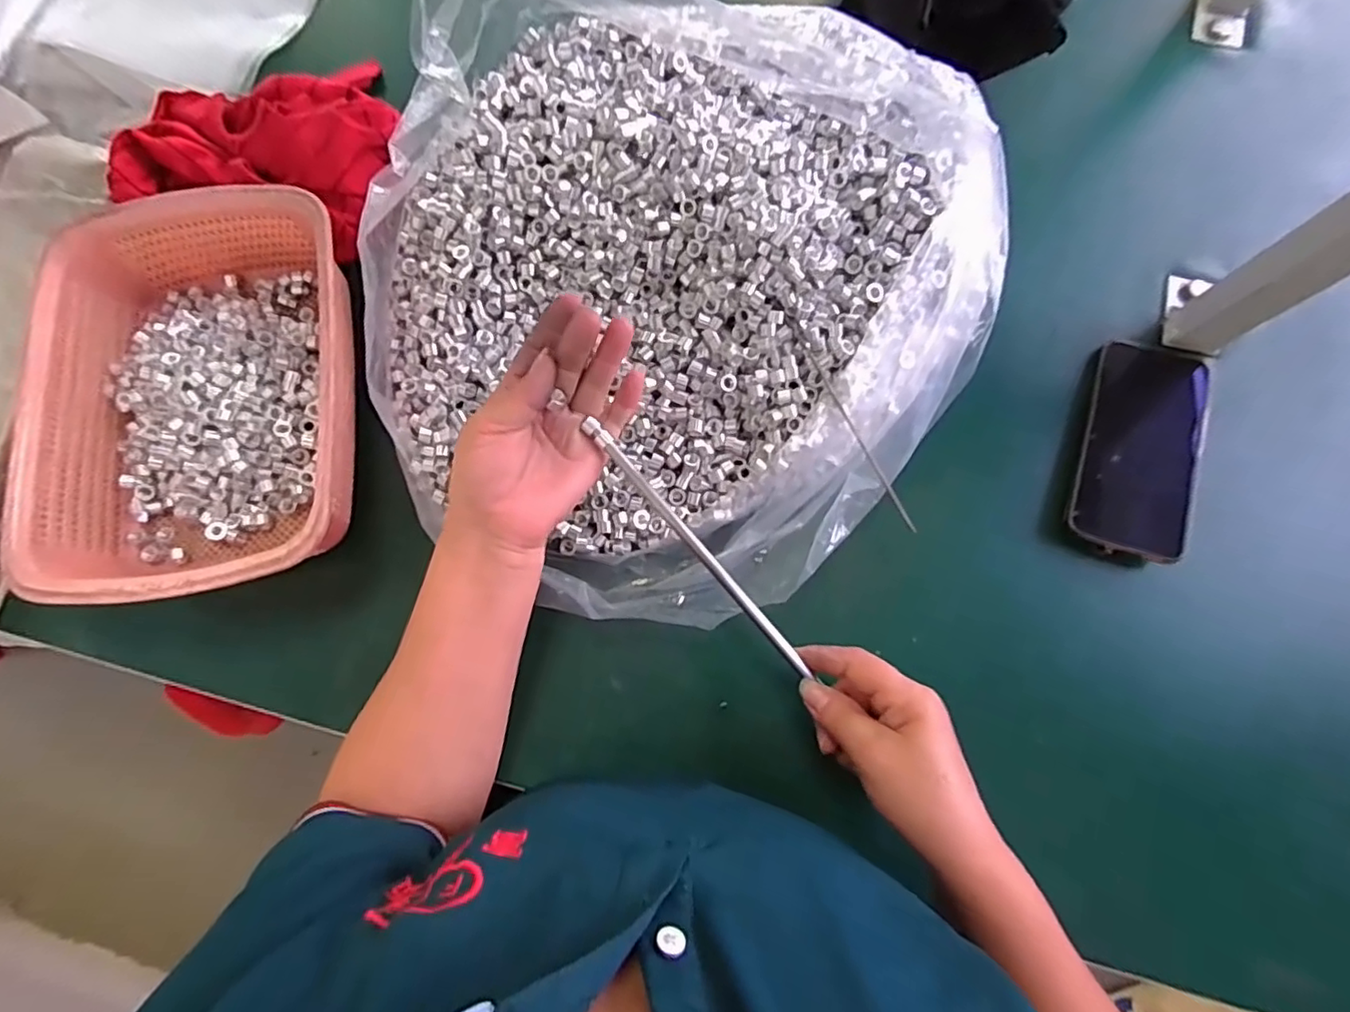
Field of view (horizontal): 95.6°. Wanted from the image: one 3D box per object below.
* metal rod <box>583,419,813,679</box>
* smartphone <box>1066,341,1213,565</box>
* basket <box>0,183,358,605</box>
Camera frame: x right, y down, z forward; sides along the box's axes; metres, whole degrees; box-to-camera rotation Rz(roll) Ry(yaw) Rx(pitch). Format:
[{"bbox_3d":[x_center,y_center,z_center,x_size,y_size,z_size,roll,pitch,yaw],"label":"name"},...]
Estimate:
[{"bbox_3d":[0.014,0.028,0.388,0.008,0.012,0.203,-41,91,-8],"label":"metal rod"},{"bbox_3d":[0.341,-0.046,0.445,0.083,0.010,0.167,18,79,6],"label":"smartphone"},{"bbox_3d":[-0.344,-0.079,0.452,0.215,0.072,0.289,-7,78,1],"label":"basket"}]

